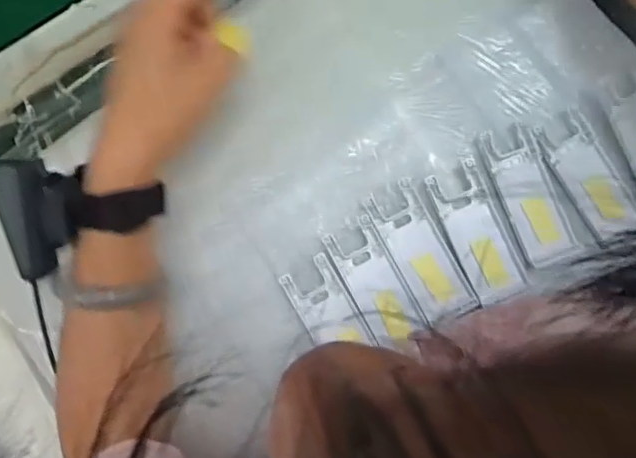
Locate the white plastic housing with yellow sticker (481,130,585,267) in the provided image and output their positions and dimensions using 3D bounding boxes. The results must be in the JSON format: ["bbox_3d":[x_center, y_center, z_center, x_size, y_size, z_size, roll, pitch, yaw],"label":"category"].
[{"bbox_3d":[0.158,-0.026,0.456,0.043,0.006,0.099,-19,86,-1],"label":"white plastic housing with yellow sticker"}]

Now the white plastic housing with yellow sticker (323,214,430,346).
[{"bbox_3d":[0.042,0.039,0.454,0.040,0.008,0.090,-27,87,-2],"label":"white plastic housing with yellow sticker"}]

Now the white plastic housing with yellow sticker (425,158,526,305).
[{"bbox_3d":[0.116,0.003,0.451,0.039,0.007,0.099,-23,86,-1],"label":"white plastic housing with yellow sticker"}]

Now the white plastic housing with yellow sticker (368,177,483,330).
[{"bbox_3d":[0.075,0.018,0.450,0.039,0.013,0.104,-28,87,-2],"label":"white plastic housing with yellow sticker"}]

